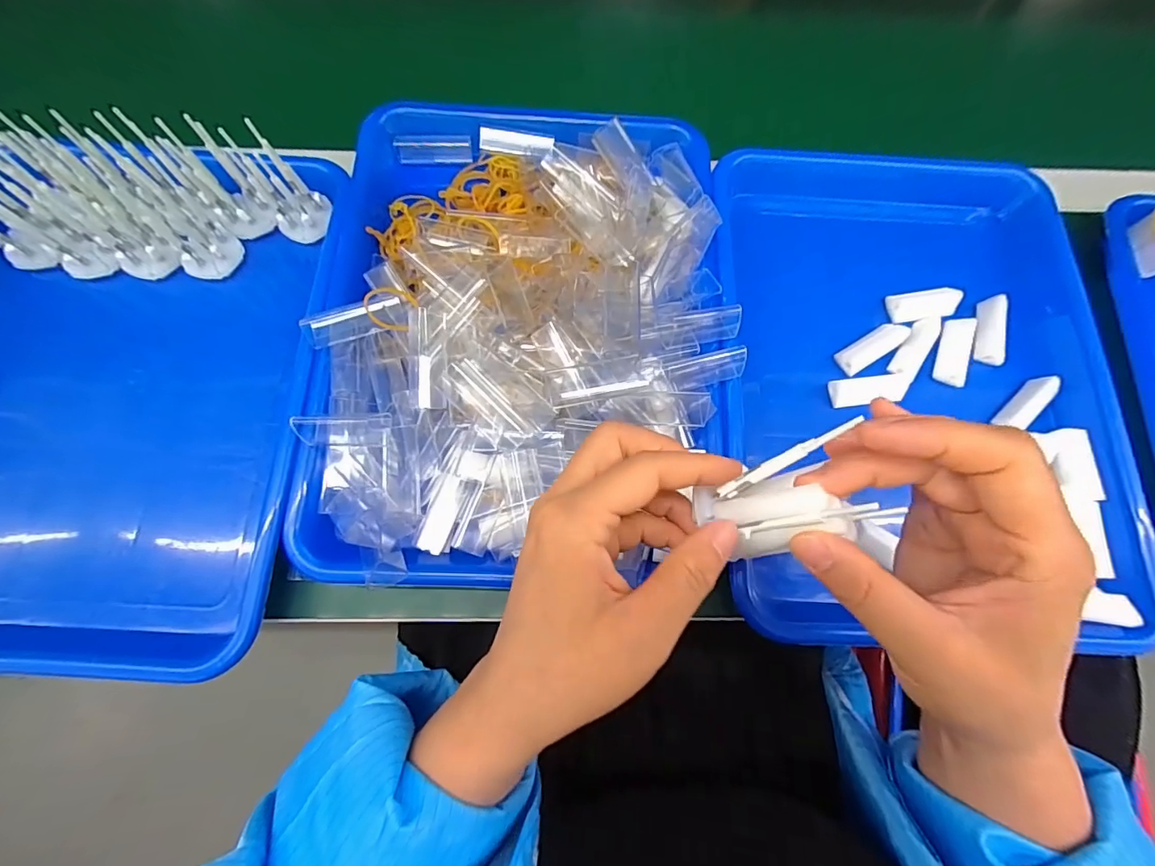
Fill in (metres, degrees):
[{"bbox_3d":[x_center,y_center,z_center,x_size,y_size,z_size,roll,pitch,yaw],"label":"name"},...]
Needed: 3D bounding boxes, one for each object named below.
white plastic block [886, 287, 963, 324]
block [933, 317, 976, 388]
[{"bbox_3d":[0.243,-0.089,0.340,0.046,0.010,0.022,-4,74,-3],"label":"white plastic block"},{"bbox_3d":[0.256,-0.056,0.331,0.021,0.007,0.051,18,74,4],"label":"block"}]

